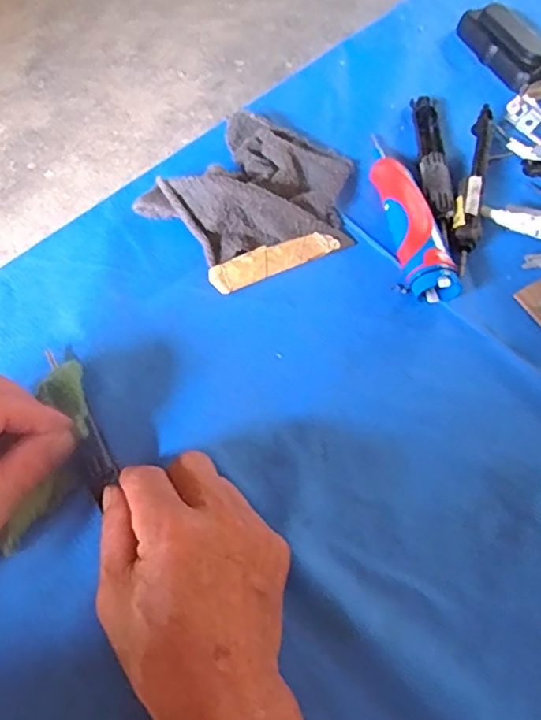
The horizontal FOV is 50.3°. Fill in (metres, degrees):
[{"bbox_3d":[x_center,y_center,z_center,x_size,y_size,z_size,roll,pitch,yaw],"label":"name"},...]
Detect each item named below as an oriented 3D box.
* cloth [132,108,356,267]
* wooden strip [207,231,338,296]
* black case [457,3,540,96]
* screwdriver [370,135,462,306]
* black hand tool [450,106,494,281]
[{"bbox_3d":[-0.002,-0.132,0.437,0.135,0.032,0.143,36,66,14],"label":"cloth"},{"bbox_3d":[0.003,-0.075,0.423,0.099,0.005,0.022,-24,67,-15],"label":"wooden strip"},{"bbox_3d":[0.222,-0.296,0.541,0.049,0.021,0.109,-26,67,-15],"label":"black case"},{"bbox_3d":[0.099,-0.110,0.438,0.036,0.027,0.150,-12,64,-7],"label":"screwdriver"},{"bbox_3d":[0.158,-0.136,0.455,0.021,0.022,0.158,14,63,4],"label":"black hand tool"}]

